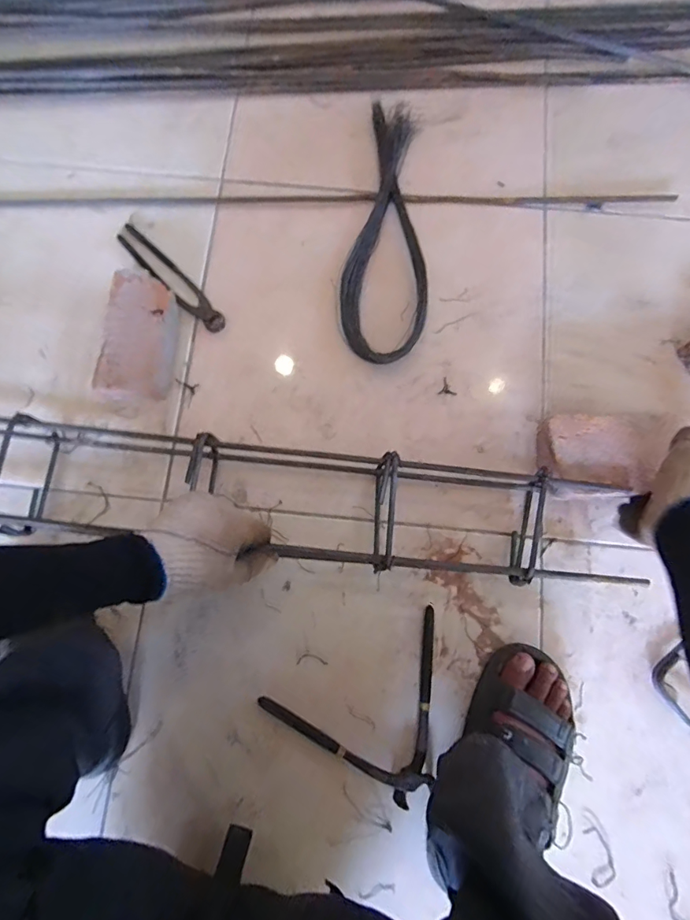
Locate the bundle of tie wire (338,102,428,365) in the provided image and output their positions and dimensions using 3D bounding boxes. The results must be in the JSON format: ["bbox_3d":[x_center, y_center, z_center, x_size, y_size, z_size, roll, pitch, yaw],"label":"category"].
[{"bbox_3d":[0.071,-0.340,0.663,0.121,0.031,0.413,9,78,1],"label":"bundle of tie wire"}]

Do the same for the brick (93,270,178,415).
[{"bbox_3d":[-0.282,-0.162,0.623,0.092,0.050,0.187,7,78,1],"label":"brick"}]

